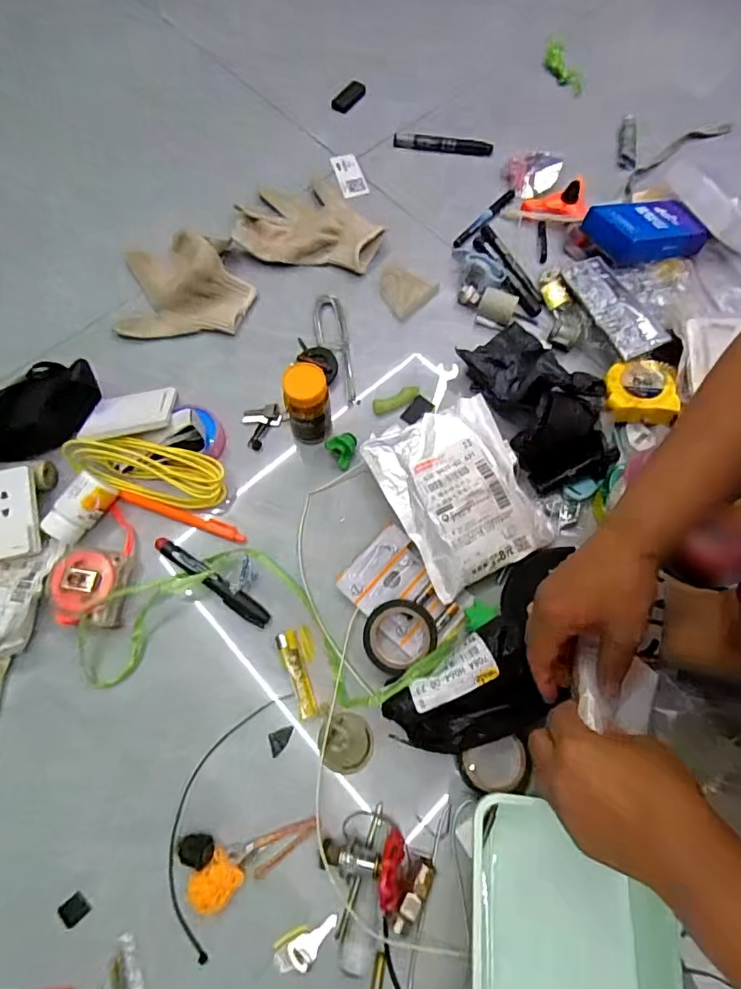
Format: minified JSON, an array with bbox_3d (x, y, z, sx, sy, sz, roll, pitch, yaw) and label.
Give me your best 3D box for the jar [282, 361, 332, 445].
[{"bbox_3d":[-0.061,-0.089,0.500,0.040,0.087,0.045,-6,70,-3],"label":"jar"}]

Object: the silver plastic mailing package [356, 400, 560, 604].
[{"bbox_3d":[0.090,-0.004,0.498,0.137,0.044,0.167,-26,72,-10],"label":"silver plastic mailing package"}]

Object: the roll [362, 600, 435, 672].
[{"bbox_3d":[0.025,0.125,0.451,0.067,0.022,0.058,-33,74,-13],"label":"roll"}]

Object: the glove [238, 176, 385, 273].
[{"bbox_3d":[-0.076,-0.346,0.631,0.176,0.022,0.127,7,69,1],"label":"glove"}]

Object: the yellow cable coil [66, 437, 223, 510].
[{"bbox_3d":[-0.219,-0.024,0.492,0.153,0.045,0.052,9,69,2],"label":"yellow cable coil"}]

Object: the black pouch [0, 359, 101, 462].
[{"bbox_3d":[-0.354,-0.075,0.502,0.171,0.063,0.068,-39,75,-14],"label":"black pouch"}]

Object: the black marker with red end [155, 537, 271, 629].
[{"bbox_3d":[-0.150,0.080,0.470,0.131,0.017,0.017,33,72,10],"label":"black marker with red end"}]

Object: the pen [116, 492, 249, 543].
[{"bbox_3d":[-0.185,0.021,0.498,0.131,0.008,0.014,18,70,6],"label":"pen"}]

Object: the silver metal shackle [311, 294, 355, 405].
[{"bbox_3d":[-0.042,-0.170,0.576,0.034,0.014,0.152,-11,70,-5],"label":"silver metal shackle"}]

